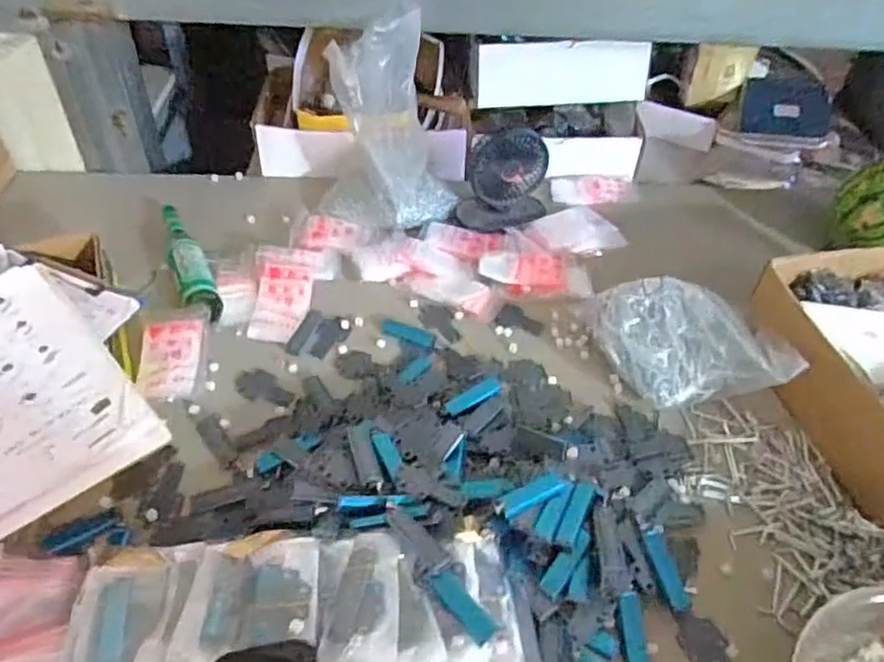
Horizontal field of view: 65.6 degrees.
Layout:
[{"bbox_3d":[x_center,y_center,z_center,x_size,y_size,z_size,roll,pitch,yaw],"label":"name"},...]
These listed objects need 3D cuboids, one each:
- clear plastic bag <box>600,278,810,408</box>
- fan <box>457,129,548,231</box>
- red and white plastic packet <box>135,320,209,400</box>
[{"bbox_3d":[0.297,0.013,0.846,0.214,0.092,0.160,9,46,5],"label":"clear plastic bag"},{"bbox_3d":[0.095,-0.235,1.041,0.130,0.126,0.097,4,46,1],"label":"fan"},{"bbox_3d":[-0.331,0.033,0.846,0.074,0.030,0.111,-4,46,-7],"label":"red and white plastic packet"}]

